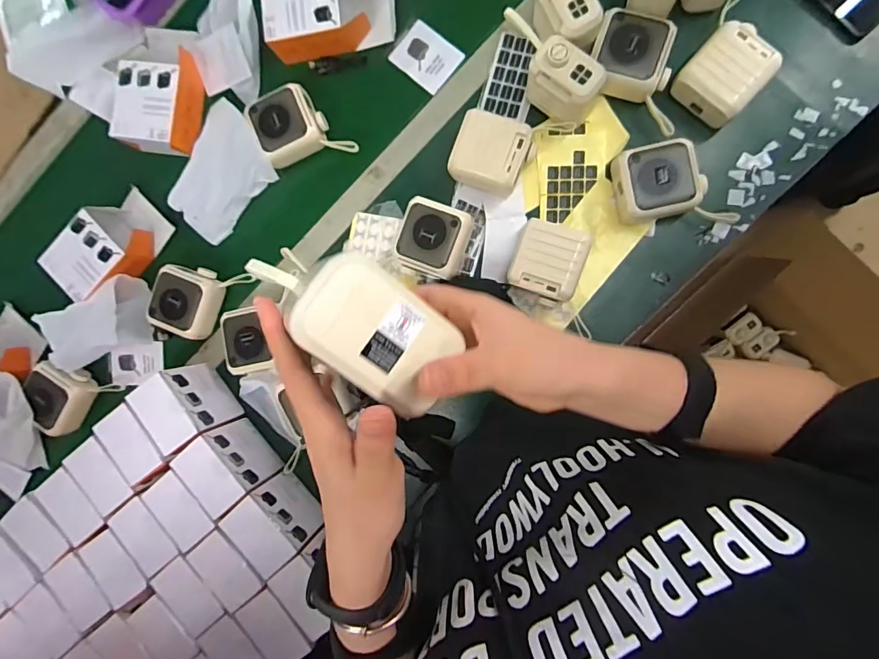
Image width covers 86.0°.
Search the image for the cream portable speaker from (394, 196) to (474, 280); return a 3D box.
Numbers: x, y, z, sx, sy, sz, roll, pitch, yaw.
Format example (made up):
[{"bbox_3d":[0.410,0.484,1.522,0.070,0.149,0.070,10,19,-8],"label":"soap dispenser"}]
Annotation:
[{"bbox_3d":[-0.007,-0.121,0.646,0.088,0.063,0.092,19,93,6],"label":"cream portable speaker"}]

